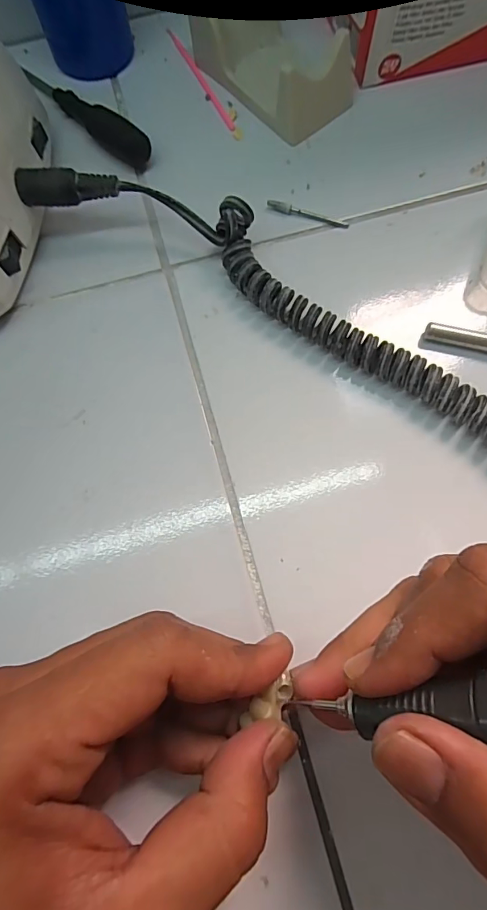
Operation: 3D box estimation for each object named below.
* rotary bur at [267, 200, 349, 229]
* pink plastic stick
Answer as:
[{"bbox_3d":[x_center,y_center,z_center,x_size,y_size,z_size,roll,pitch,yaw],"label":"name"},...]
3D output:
[{"bbox_3d":[0.034,-0.126,0.235,0.043,0.006,0.004,16,74,6],"label":"rotary bur"},{"bbox_3d":[-0.025,-0.224,0.264,0.005,0.004,0.089,-25,74,-6],"label":"pink plastic stick"}]

